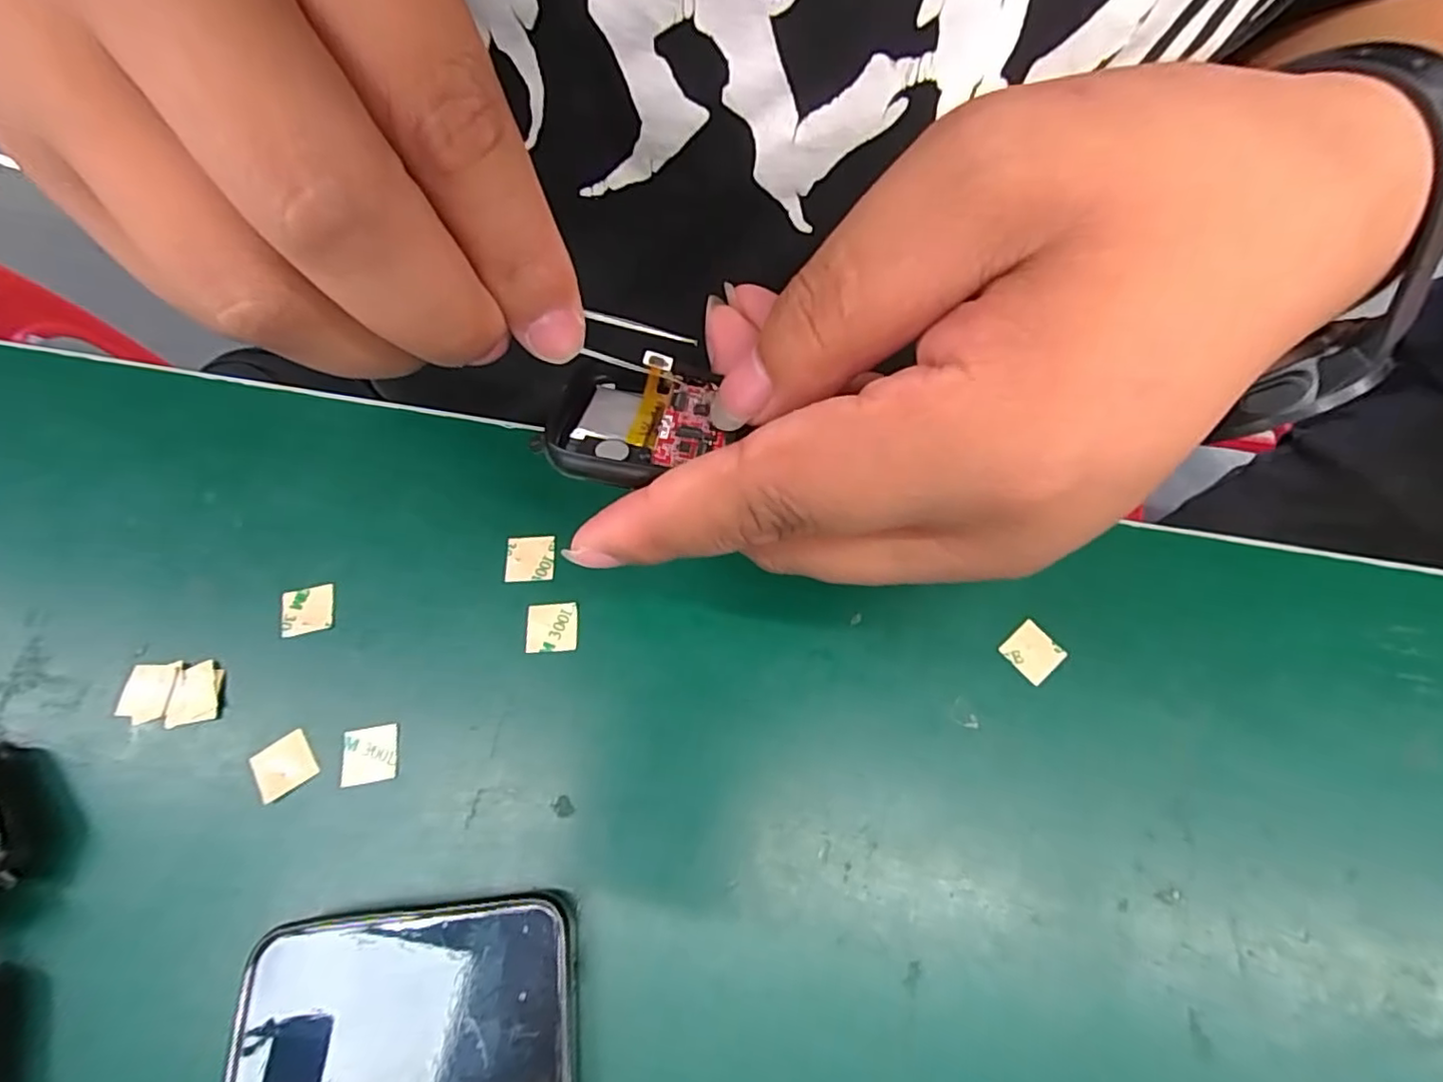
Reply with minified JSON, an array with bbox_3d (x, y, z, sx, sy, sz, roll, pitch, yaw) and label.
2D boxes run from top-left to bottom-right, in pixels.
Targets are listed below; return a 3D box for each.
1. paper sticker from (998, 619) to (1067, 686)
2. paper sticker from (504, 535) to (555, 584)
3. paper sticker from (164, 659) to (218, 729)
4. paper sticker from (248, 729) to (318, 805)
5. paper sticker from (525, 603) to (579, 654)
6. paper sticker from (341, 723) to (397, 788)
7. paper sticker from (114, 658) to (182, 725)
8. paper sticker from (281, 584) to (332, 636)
[{"bbox_3d":[0.097,0.034,0.195,0.015,0.004,0.015,-40,68,-10],"label":"paper sticker"},{"bbox_3d":[-0.063,0.006,0.207,0.015,0.004,0.015,-3,71,-2],"label":"paper sticker"},{"bbox_3d":[-0.158,0.046,0.188,0.013,0.004,0.017,-11,76,-12],"label":"paper sticker"},{"bbox_3d":[-0.126,0.064,0.180,0.015,0.004,0.014,-32,72,-21],"label":"paper sticker"},{"bbox_3d":[-0.053,0.027,0.197,0.015,0.004,0.015,-2,71,-3],"label":"paper sticker"},{"bbox_3d":[-0.102,0.062,0.181,0.015,0.004,0.015,-9,71,-4],"label":"paper sticker"},{"bbox_3d":[-0.172,0.045,0.186,0.014,0.004,0.018,4,65,1],"label":"paper sticker"},{"bbox_3d":[-0.131,0.022,0.199,0.015,0.004,0.015,-12,69,-8],"label":"paper sticker"}]

